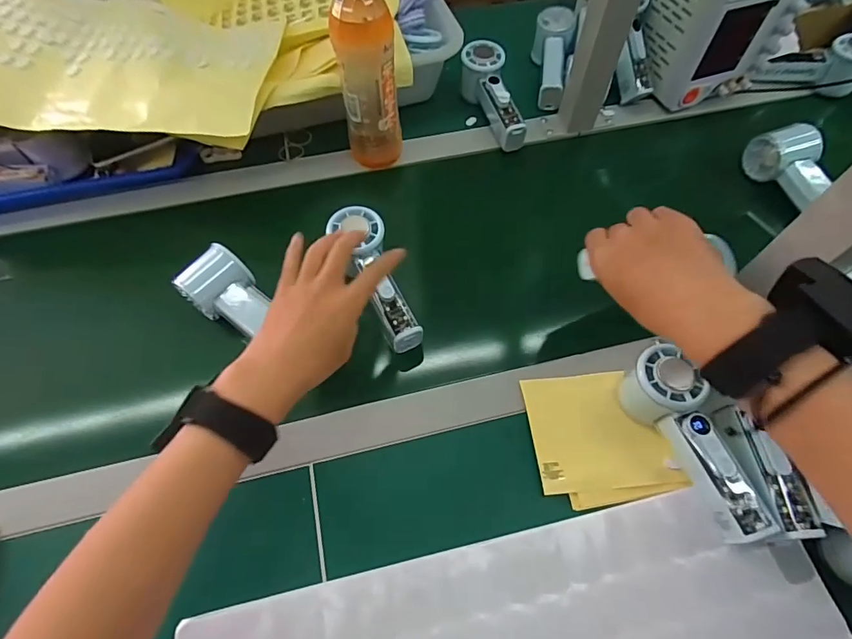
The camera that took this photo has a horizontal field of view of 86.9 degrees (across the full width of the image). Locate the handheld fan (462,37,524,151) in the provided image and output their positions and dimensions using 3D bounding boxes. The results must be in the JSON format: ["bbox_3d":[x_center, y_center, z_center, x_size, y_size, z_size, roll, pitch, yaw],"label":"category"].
[{"bbox_3d":[0.091,-0.293,0.601,0.050,0.053,0.157,-17,77,-9],"label":"handheld fan"}]

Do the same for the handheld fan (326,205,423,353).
[{"bbox_3d":[-0.050,-0.044,0.453,0.049,0.027,0.157,-21,76,-11],"label":"handheld fan"}]

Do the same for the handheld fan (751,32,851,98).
[{"bbox_3d":[0.517,-0.336,0.607,0.162,0.060,0.063,-14,61,-8],"label":"handheld fan"}]

